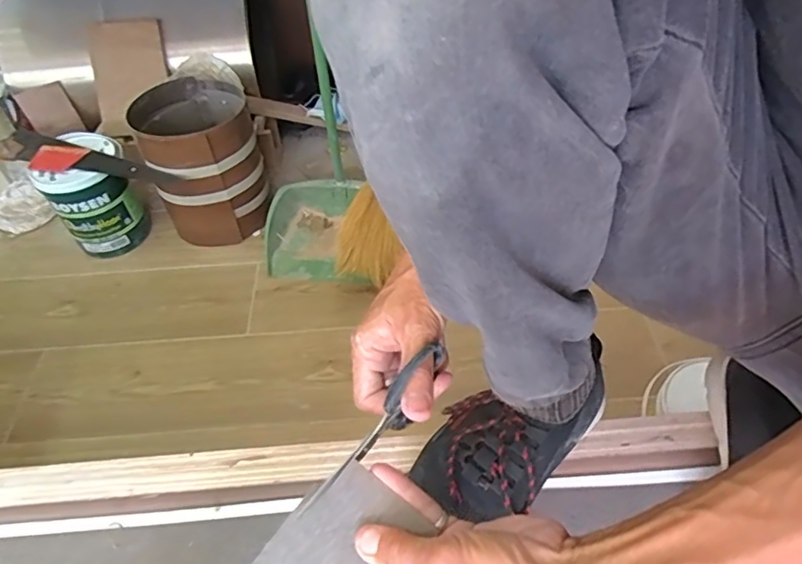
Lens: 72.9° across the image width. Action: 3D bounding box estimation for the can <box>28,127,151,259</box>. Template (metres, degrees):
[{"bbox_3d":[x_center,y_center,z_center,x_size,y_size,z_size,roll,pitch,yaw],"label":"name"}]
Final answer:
[{"bbox_3d":[-0.710,-0.200,1.250,0.184,0.224,0.179,-1,48,1],"label":"can"}]

